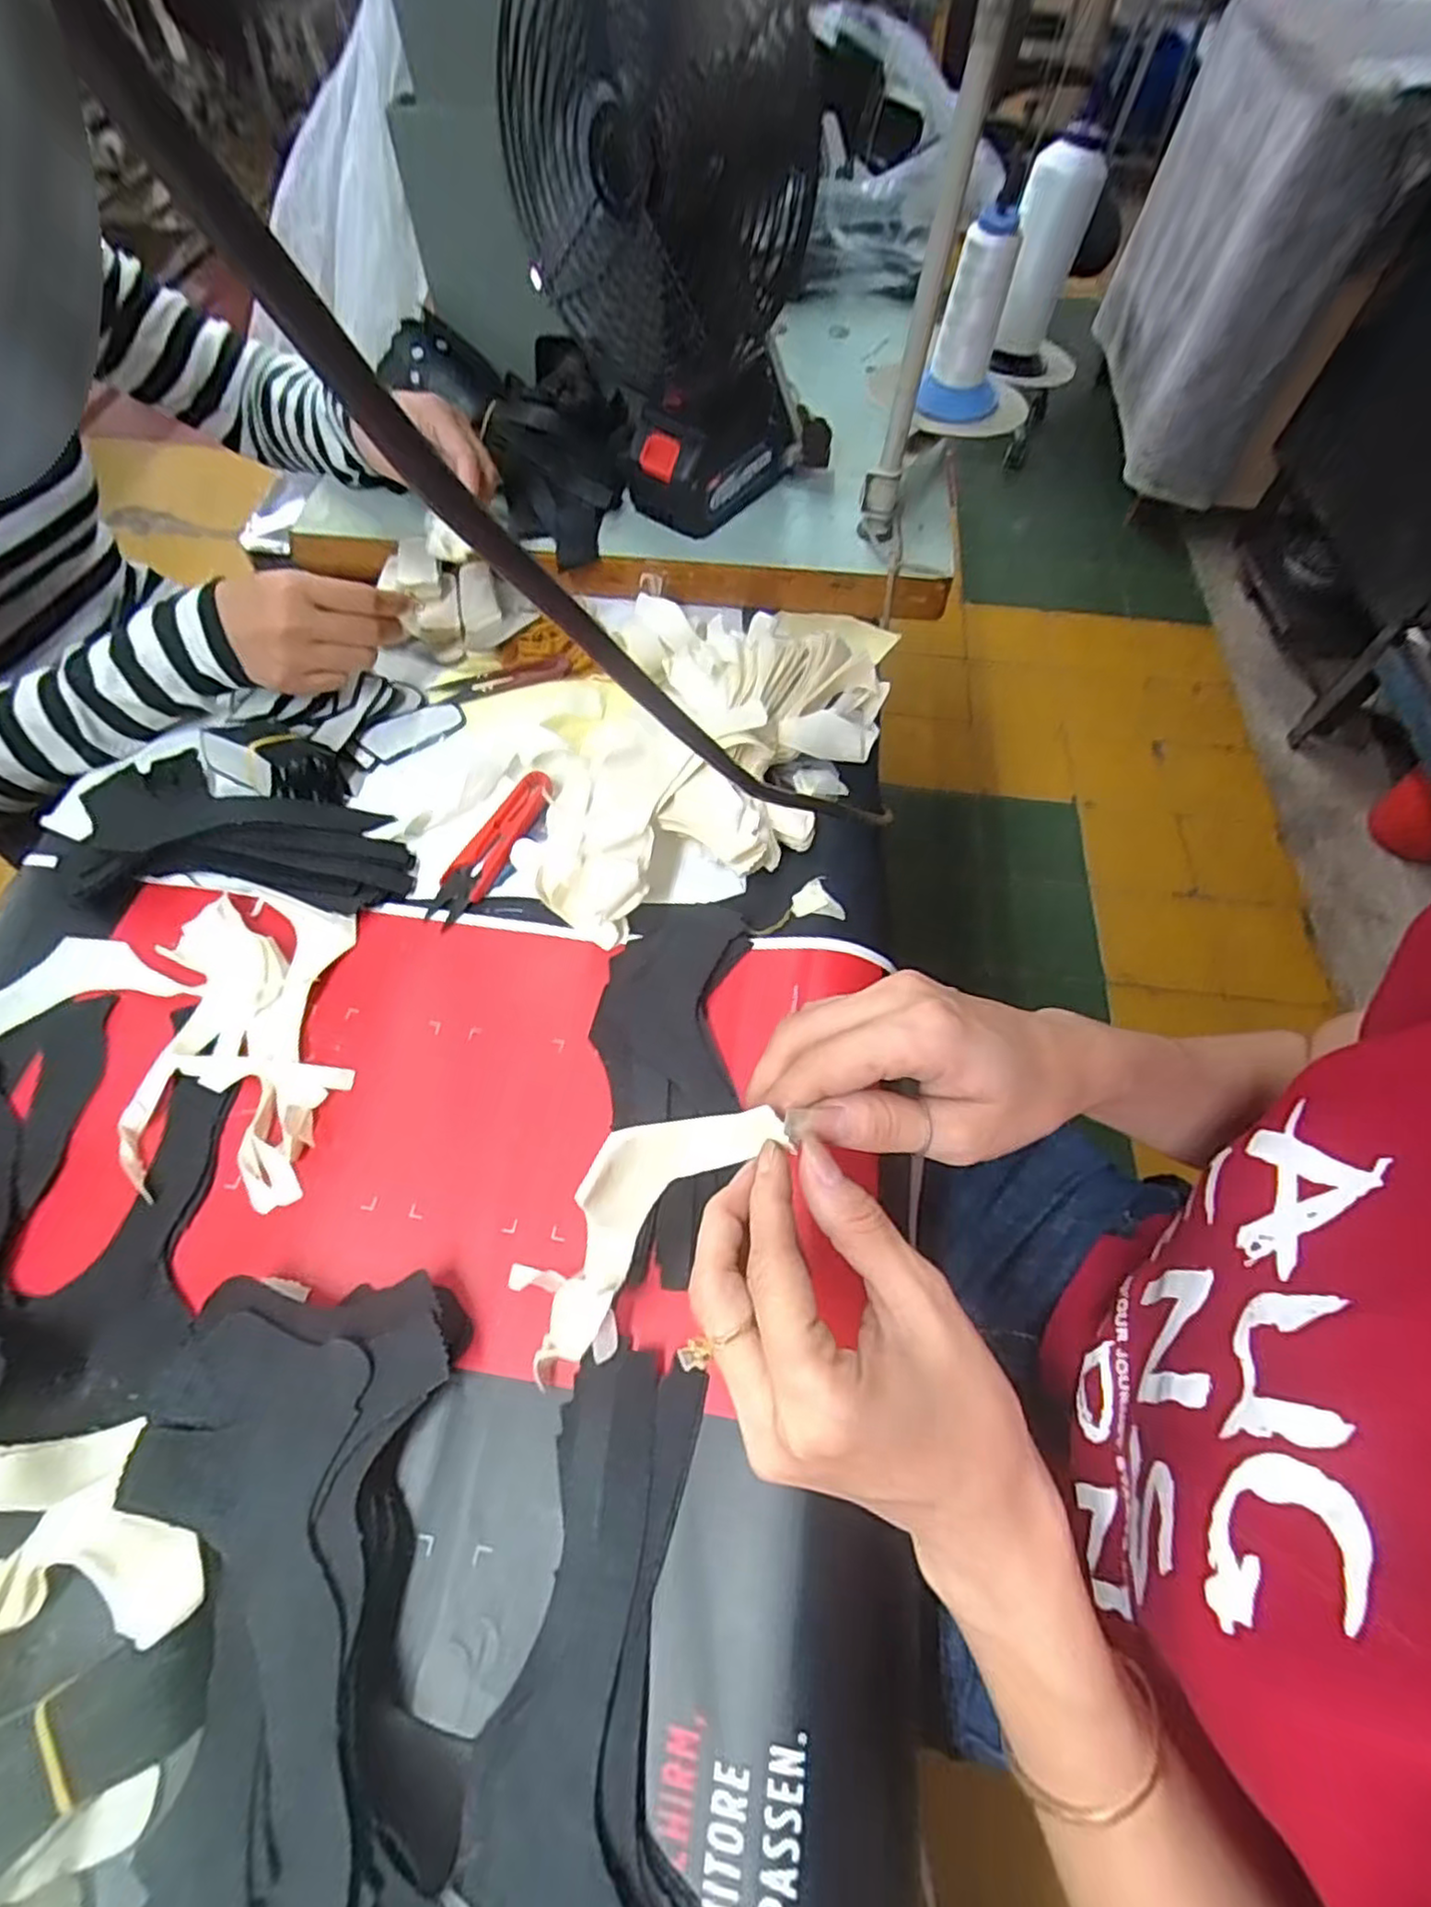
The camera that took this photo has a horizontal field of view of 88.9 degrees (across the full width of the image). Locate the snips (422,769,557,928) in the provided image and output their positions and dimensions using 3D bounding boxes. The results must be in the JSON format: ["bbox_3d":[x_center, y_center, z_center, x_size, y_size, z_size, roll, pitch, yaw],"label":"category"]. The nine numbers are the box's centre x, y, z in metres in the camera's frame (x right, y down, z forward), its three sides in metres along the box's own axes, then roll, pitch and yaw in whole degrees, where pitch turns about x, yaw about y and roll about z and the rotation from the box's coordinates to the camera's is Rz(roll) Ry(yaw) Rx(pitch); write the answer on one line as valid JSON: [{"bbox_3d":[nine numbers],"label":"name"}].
[{"bbox_3d":[-0.140,-0.070,0.459,0.030,0.009,0.117,24,66,14],"label":"snips"}]

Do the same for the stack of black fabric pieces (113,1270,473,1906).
[{"bbox_3d":[-0.161,0.242,0.279,0.114,0.032,0.211,-8,62,-2],"label":"stack of black fabric pieces"}]

